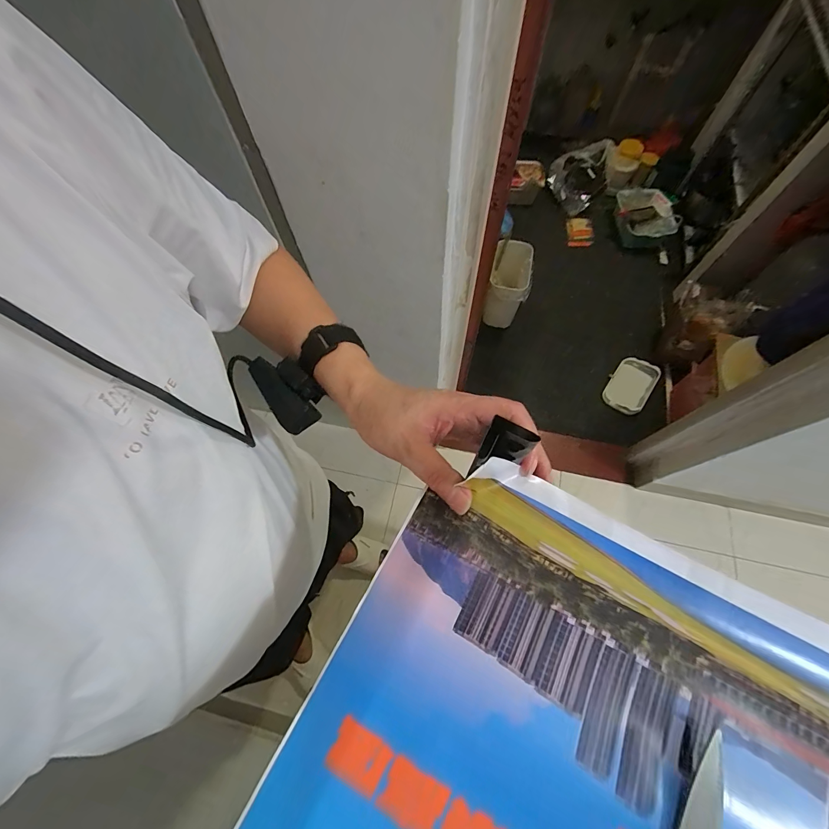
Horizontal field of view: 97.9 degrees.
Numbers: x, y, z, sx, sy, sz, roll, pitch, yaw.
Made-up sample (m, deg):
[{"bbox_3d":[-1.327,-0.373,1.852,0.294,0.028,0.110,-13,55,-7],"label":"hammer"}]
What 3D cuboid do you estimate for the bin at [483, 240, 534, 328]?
[{"bbox_3d":[0.381,-0.532,1.476,0.147,0.232,0.243,12,69,7],"label":"bin"}]

